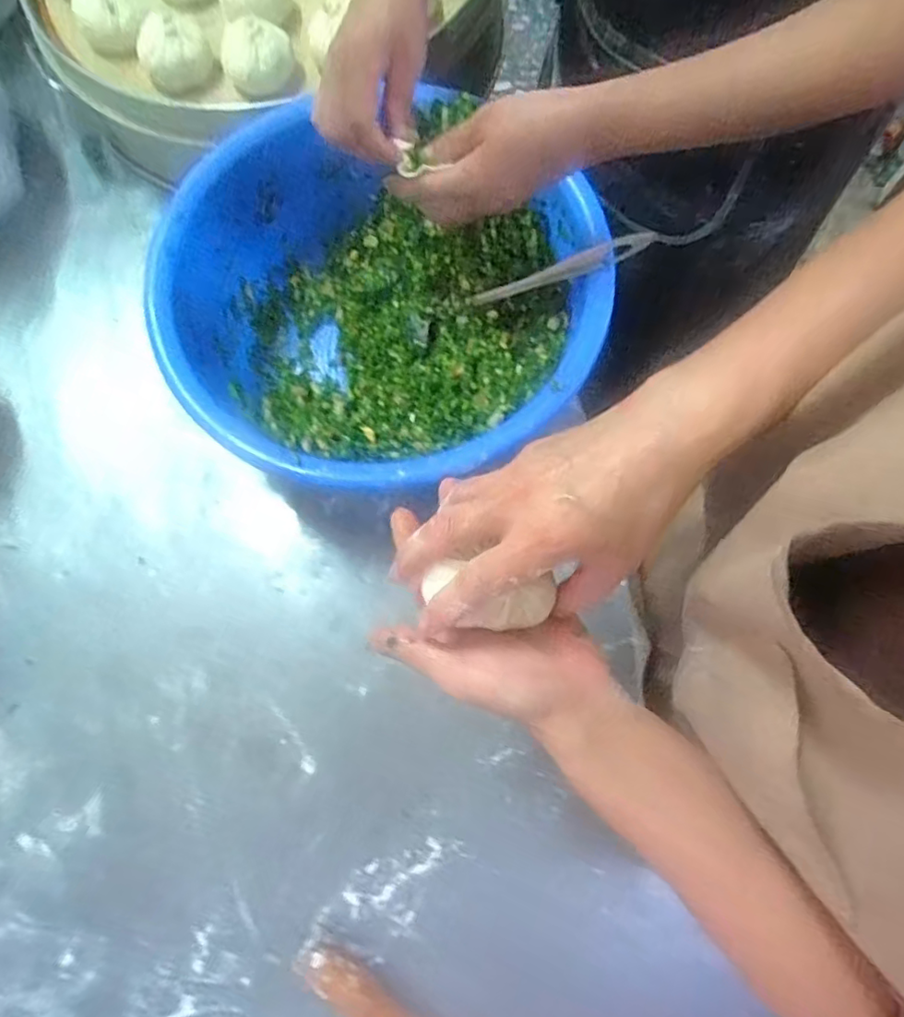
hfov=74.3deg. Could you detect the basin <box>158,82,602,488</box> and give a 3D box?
[{"bbox_3d":[-0.067,-0.174,0.565,0.373,0.153,0.350,0,74,1],"label":"basin"}]

